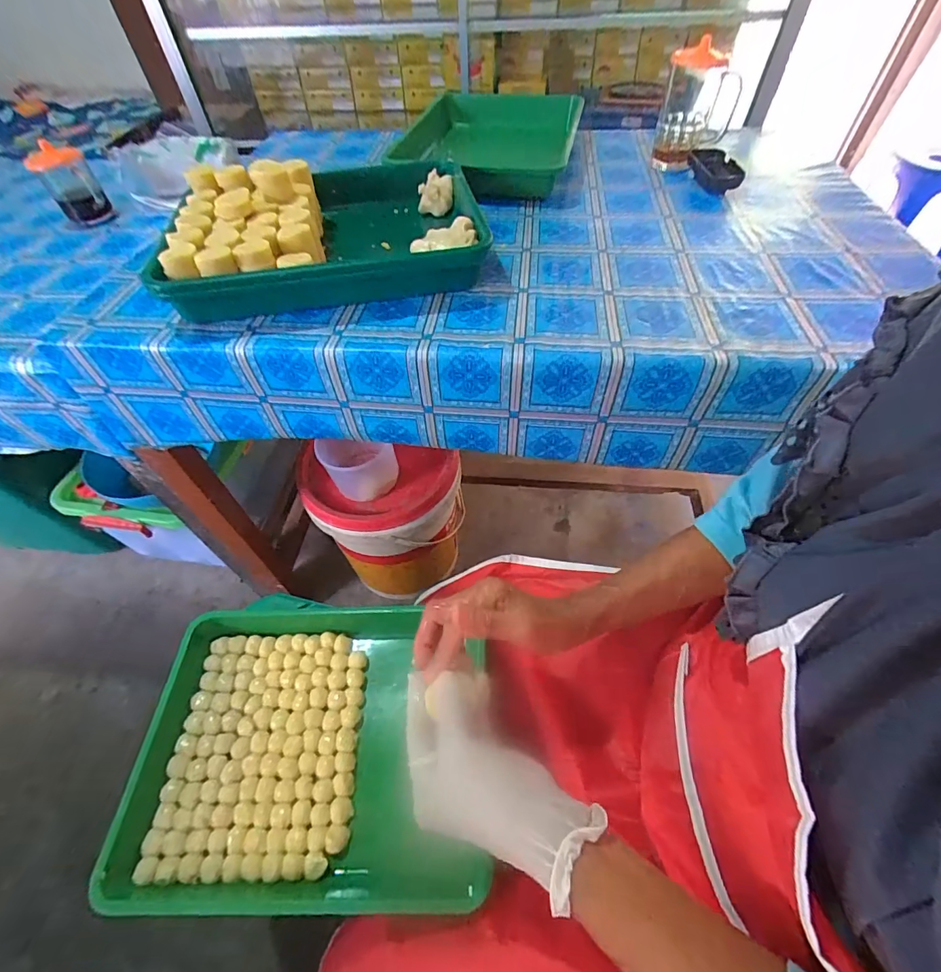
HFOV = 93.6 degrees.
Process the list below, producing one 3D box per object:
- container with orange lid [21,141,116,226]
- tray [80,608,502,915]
[{"bbox_3d":[-0.632,-0.478,0.708,0.077,0.095,0.072,32,60,24],"label":"container with orange lid"},{"bbox_3d":[-0.168,0.268,0.478,0.351,0.045,0.274,-1,53,2],"label":"tray"}]

